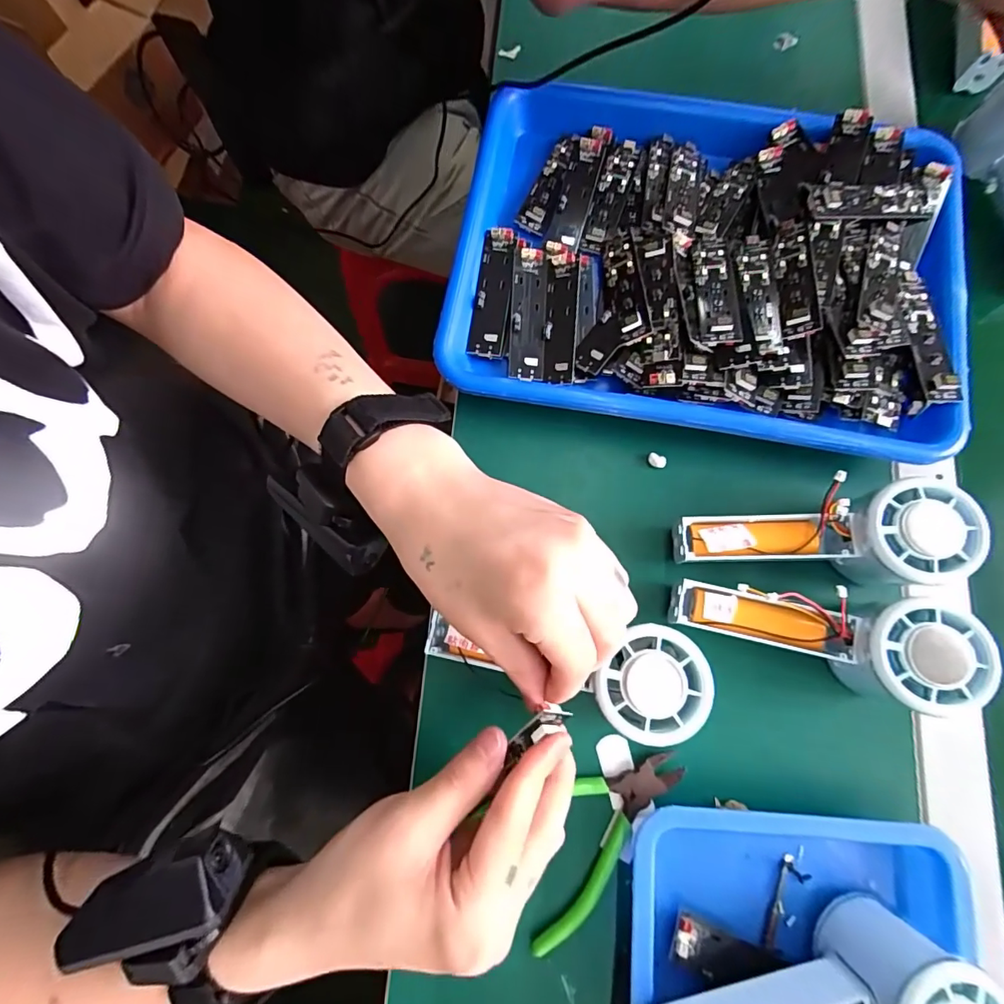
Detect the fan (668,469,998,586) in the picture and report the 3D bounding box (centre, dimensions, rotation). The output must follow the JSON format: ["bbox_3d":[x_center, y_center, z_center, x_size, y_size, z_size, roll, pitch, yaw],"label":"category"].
[{"bbox_3d":[0.184,0.022,0.299,0.152,0.056,0.054,-2,77,13],"label":"fan"}]

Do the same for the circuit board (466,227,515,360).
[{"bbox_3d":[-0.007,-0.145,0.341,0.024,0.012,0.090,7,78,1],"label":"circuit board"}]

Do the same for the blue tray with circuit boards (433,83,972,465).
[{"bbox_3d":[0.137,-0.166,0.340,0.327,0.043,0.246,9,78,1],"label":"blue tray with circuit boards"}]

